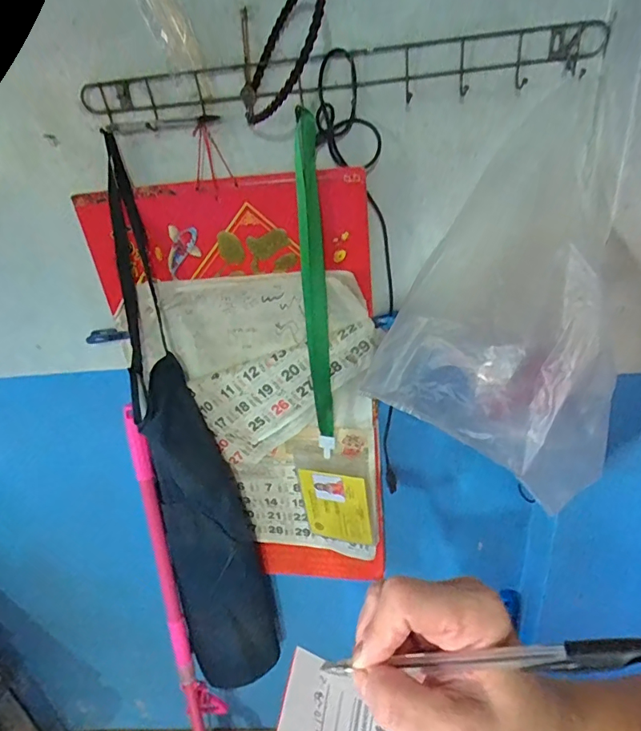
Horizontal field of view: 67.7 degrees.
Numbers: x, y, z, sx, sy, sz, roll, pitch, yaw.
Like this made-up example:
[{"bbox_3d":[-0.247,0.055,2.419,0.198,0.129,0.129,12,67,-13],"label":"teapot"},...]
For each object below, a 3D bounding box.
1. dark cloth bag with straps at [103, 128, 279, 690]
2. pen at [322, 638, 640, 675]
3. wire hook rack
[{"bbox_3d":[-0.207,0.188,0.748,0.158,0.906,0.107,-18,30,-20],"label":"dark cloth bag with straps"},{"bbox_3d":[0.066,0.129,0.211,0.154,0.012,0.012,-21,20,27],"label":"pen"},{"bbox_3d":[0.002,-0.314,0.507,0.547,0.063,0.025,-1,28,10],"label":"wire hook rack"}]

